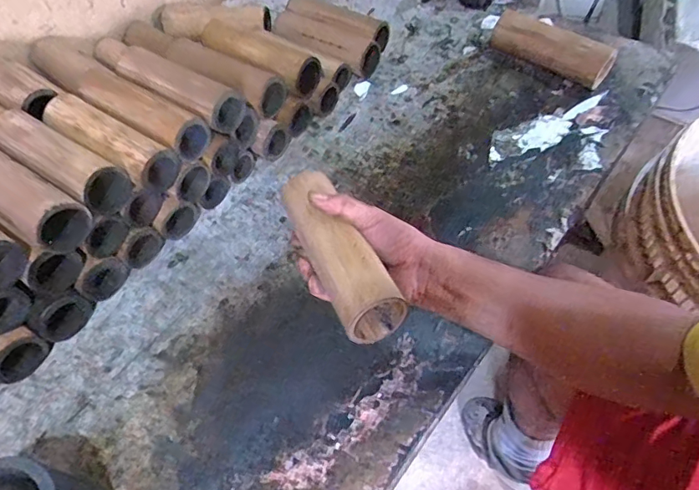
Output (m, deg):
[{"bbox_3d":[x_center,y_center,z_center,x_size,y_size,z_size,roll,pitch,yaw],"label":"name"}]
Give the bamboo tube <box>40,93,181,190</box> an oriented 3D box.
[{"bbox_3d":[-0.278,-0.118,0.571,0.174,0.061,0.053,25,60,23],"label":"bamboo tube"}]

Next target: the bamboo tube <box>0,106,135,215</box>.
[{"bbox_3d":[-0.324,-0.093,0.544,0.172,0.060,0.058,27,60,24],"label":"bamboo tube"}]

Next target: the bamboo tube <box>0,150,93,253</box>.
[{"bbox_3d":[-0.351,-0.052,0.516,0.176,0.065,0.058,25,60,23],"label":"bamboo tube"}]

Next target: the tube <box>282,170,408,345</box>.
[{"bbox_3d":[-0.014,0.001,0.443,0.053,0.049,0.179,-22,56,-14],"label":"tube"}]

